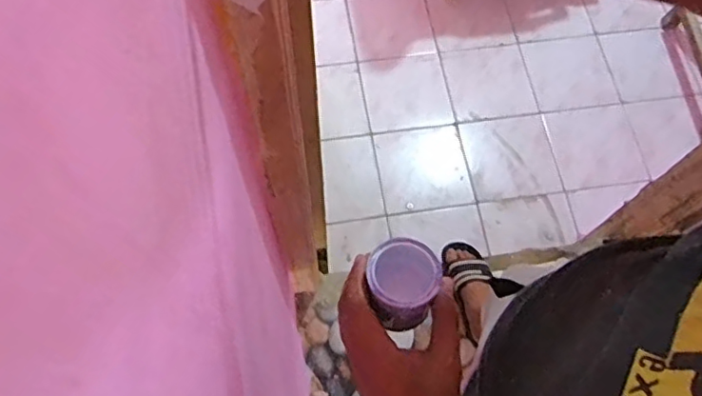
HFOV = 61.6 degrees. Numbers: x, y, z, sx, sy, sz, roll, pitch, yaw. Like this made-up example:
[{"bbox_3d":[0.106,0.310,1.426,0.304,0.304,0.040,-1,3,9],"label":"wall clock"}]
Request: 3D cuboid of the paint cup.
[{"bbox_3d":[0.040,0.067,0.466,0.052,0.060,0.056,0,68,0],"label":"paint cup"}]

